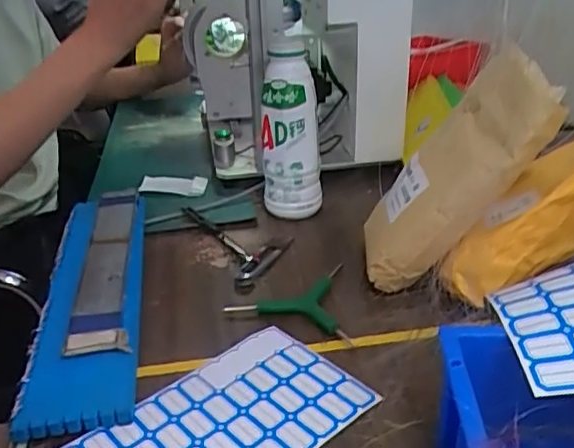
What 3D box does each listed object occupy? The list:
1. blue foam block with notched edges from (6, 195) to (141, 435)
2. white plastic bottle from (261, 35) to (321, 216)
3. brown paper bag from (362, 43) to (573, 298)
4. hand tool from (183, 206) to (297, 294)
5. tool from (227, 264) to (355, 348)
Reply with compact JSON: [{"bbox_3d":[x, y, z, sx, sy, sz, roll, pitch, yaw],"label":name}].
[{"bbox_3d":[-0.180,0.056,0.562,0.085,0.035,0.344,-7,27,-9],"label":"blue foam block with notched edges"},{"bbox_3d":[0.003,-0.105,0.687,0.066,0.194,0.062,-3,26,-1],"label":"white plastic bottle"},{"bbox_3d":[0.149,-0.045,0.534,0.063,0.217,0.120,32,27,-6],"label":"brown paper bag"},{"bbox_3d":[-0.045,0.015,0.641,0.081,0.012,0.169,-13,28,-21],"label":"hand tool"},{"bbox_3d":[0.021,0.062,0.553,0.117,0.012,0.100,11,29,26],"label":"tool"}]

